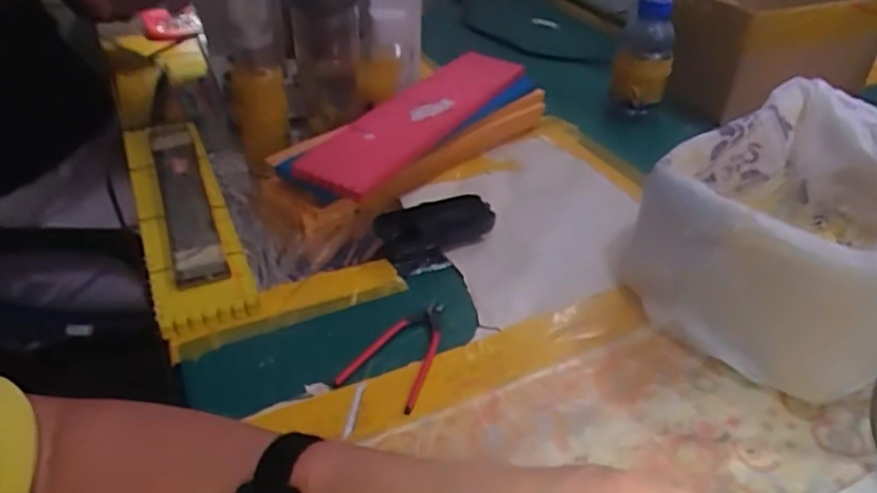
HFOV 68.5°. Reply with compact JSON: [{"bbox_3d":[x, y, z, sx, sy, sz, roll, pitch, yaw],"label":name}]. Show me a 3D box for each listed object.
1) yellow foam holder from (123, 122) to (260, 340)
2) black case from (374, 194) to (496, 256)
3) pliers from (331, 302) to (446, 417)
[{"bbox_3d":[-0.264,-0.043,0.659,0.083,0.028,0.370,-16,41,-21],"label":"yellow foam holder"},{"bbox_3d":[0.000,-0.022,0.647,0.118,0.023,0.057,-13,40,-18],"label":"black case"},{"bbox_3d":[-0.024,0.080,0.513,0.063,0.009,0.115,18,41,21],"label":"pliers"}]

